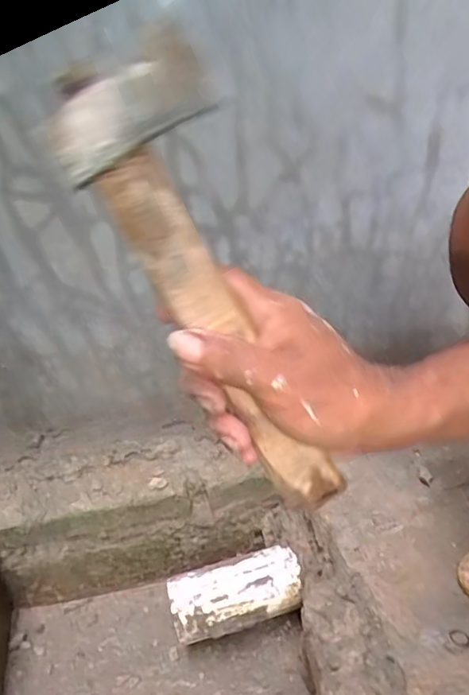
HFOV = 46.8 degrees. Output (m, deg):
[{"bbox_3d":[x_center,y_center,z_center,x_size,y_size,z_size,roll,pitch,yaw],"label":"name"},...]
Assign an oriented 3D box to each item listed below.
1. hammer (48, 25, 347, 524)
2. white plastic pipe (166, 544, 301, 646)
[{"bbox_3d":[-0.008,-0.025,0.288,0.049,0.257,0.072,-12,20,39],"label":"hammer"},{"bbox_3d":[0.001,0.344,0.768,0.184,0.064,0.075,-11,29,-10],"label":"white plastic pipe"}]

